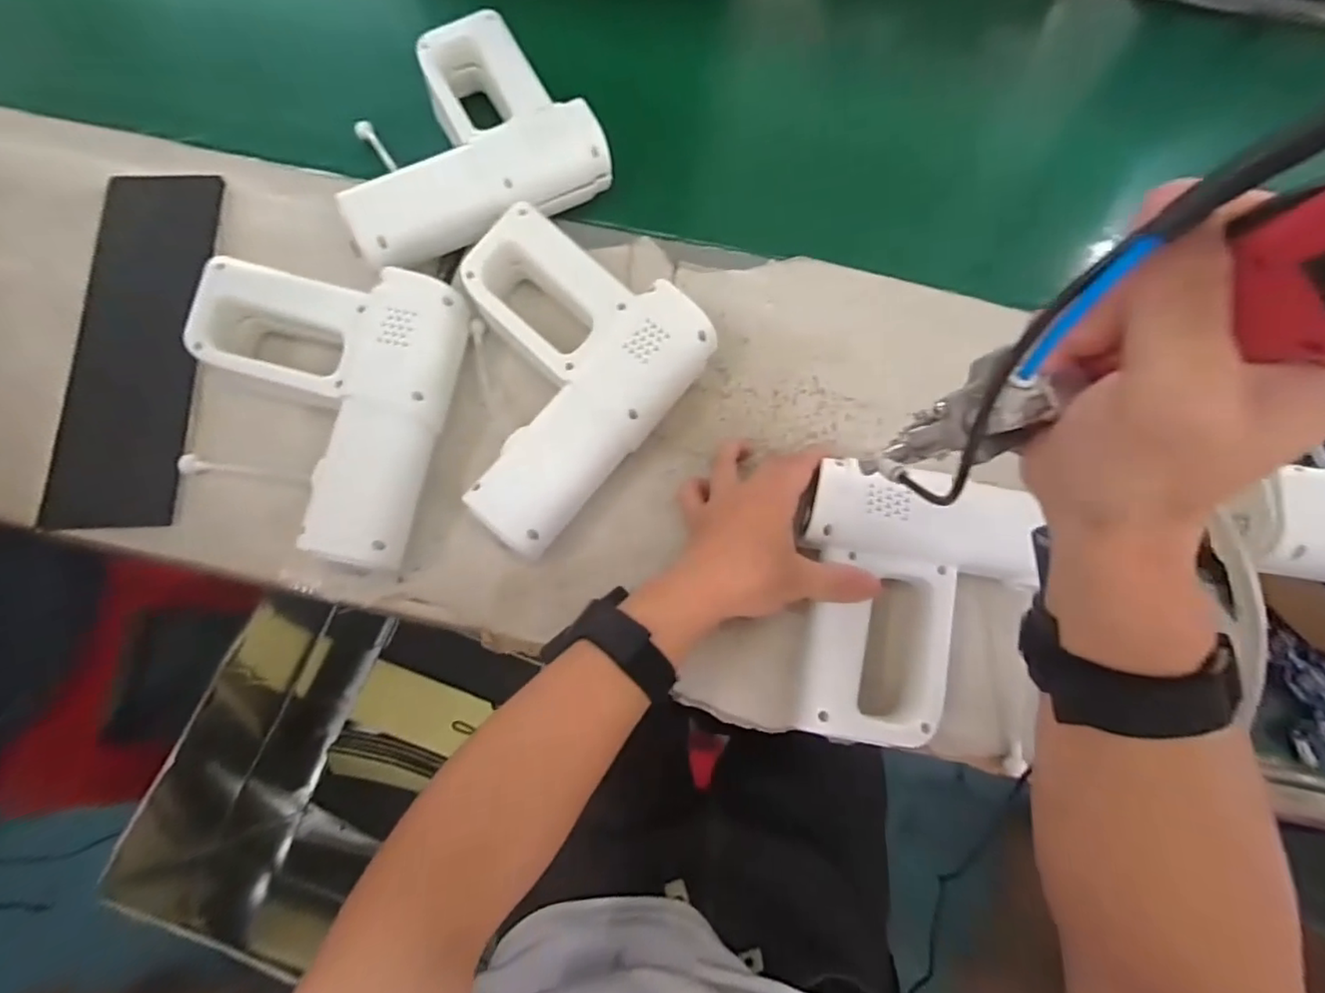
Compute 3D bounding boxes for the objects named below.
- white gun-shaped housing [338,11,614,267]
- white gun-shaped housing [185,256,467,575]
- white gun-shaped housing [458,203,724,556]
[{"bbox_3d":[-0.172,-0.298,0.509,0.211,0.059,0.201,-28,77,-8],"label":"white gun-shaped housing"},{"bbox_3d":[-0.249,-0.059,0.447,0.177,0.062,0.204,8,75,2],"label":"white gun-shaped housing"},{"bbox_3d":[-0.091,-0.090,0.454,0.182,0.061,0.204,39,78,9],"label":"white gun-shaped housing"}]

